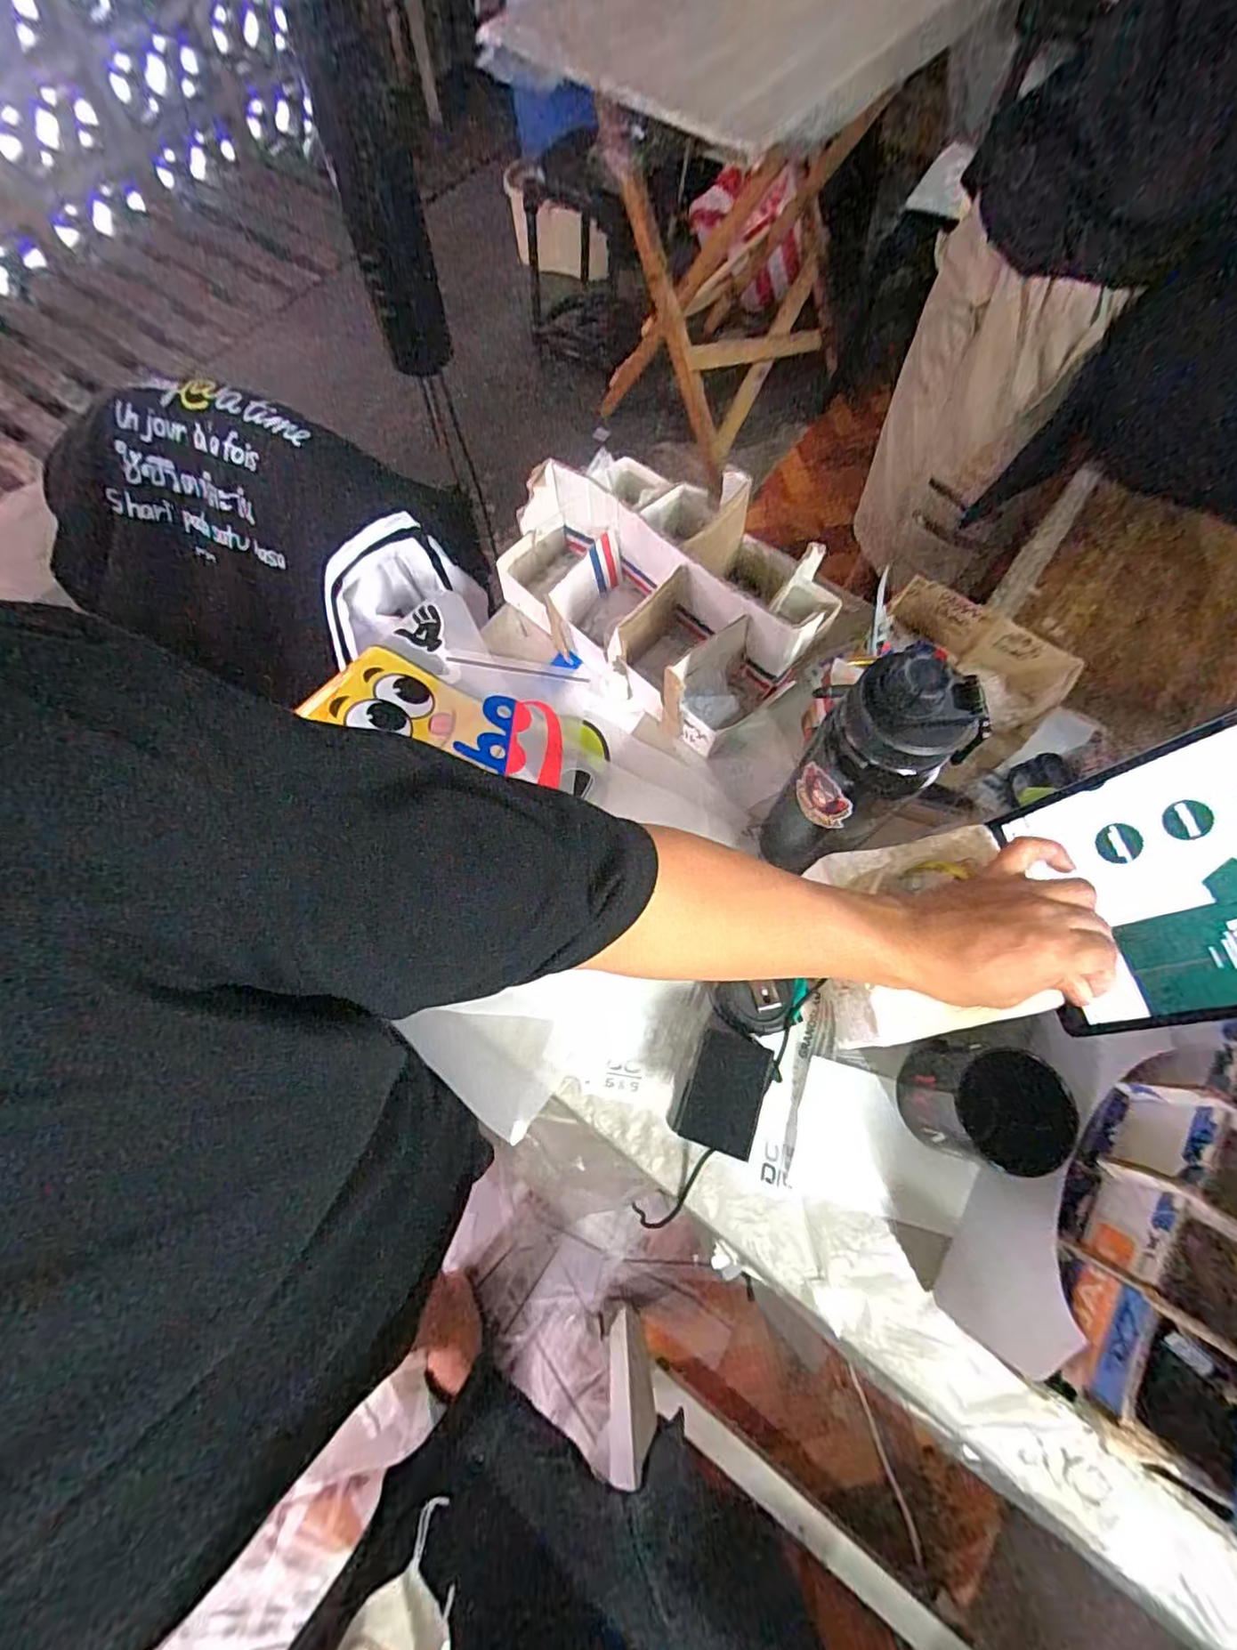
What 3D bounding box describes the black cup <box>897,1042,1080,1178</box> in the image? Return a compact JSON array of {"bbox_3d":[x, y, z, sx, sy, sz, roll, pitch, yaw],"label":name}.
[{"bbox_3d":[0.260,0.202,0.446,0.071,0.102,0.079,15,73,7],"label":"black cup"}]

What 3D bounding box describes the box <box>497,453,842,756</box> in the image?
[{"bbox_3d":[0.050,-0.245,0.624,0.242,0.106,0.315,-41,75,-11],"label":"box"}]

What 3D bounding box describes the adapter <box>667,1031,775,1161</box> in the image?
[{"bbox_3d":[0.083,0.211,0.486,0.063,0.032,0.085,21,74,9],"label":"adapter"}]

